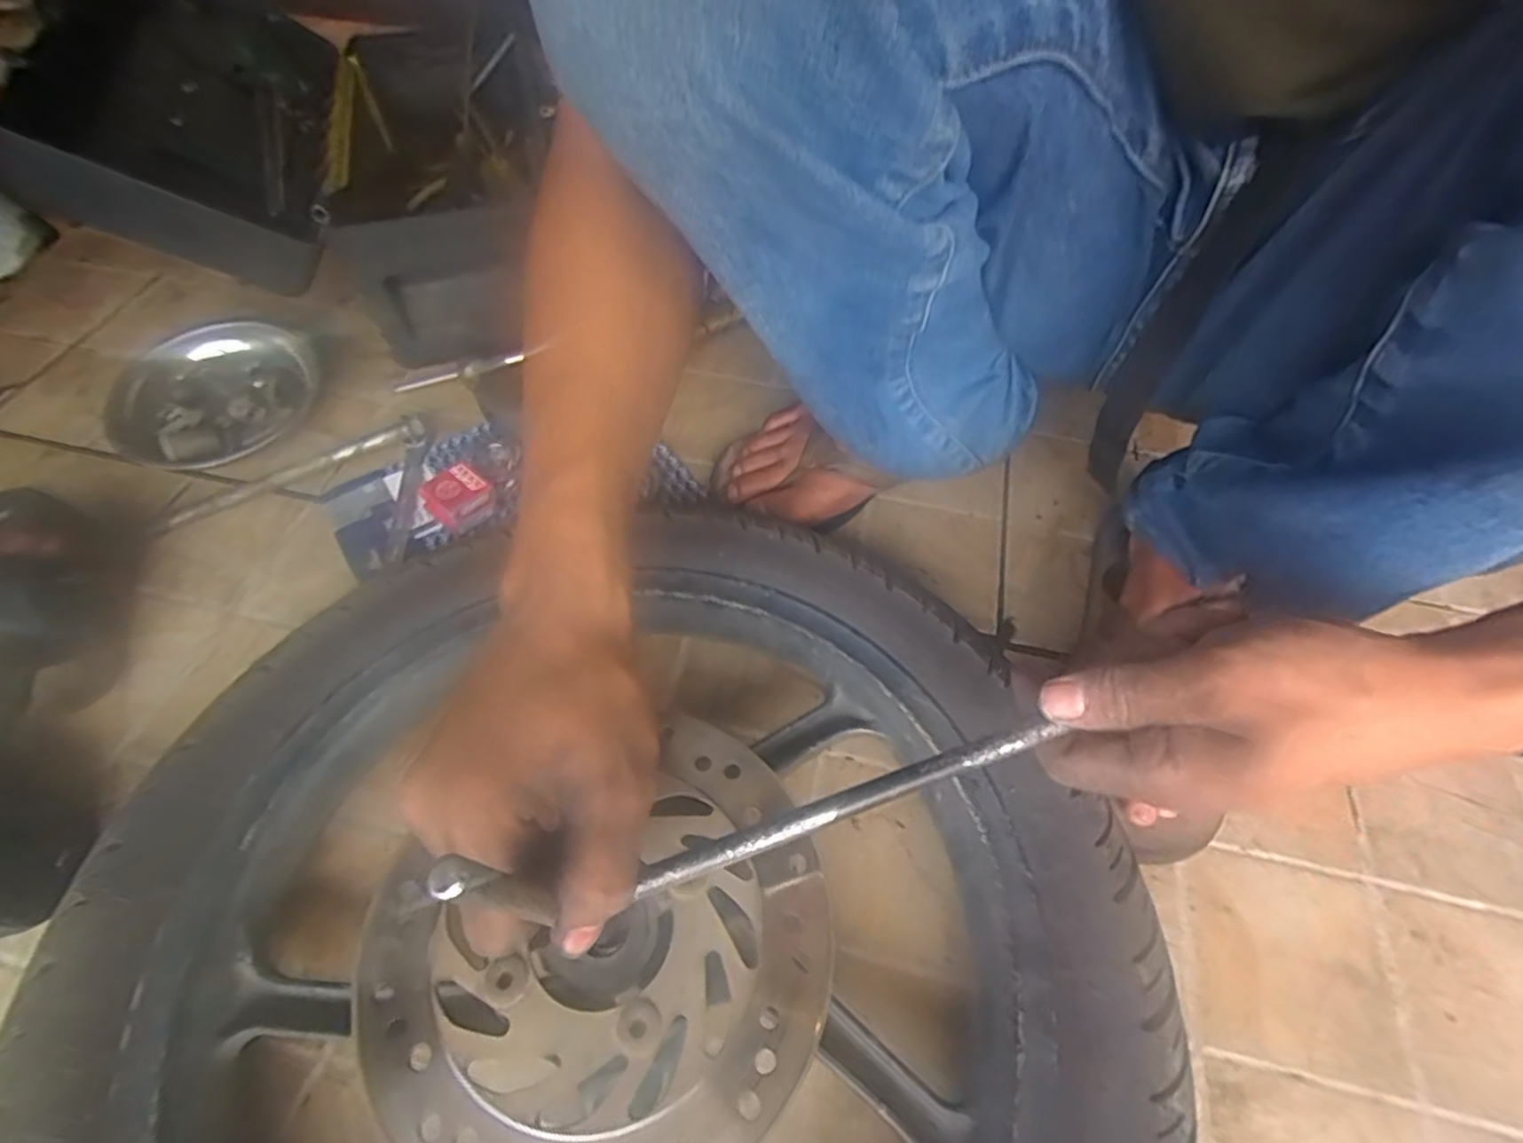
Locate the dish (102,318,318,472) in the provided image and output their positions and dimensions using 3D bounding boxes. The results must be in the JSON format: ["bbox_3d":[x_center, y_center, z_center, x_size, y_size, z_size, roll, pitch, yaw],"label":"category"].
[{"bbox_3d":[-0.411,-0.131,0.525,0.129,0.043,0.142,26,59,15],"label":"dish"}]

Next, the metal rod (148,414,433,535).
[{"bbox_3d":[-0.343,-0.074,0.507,0.193,0.021,0.020,-25,60,-17],"label":"metal rod"}]

